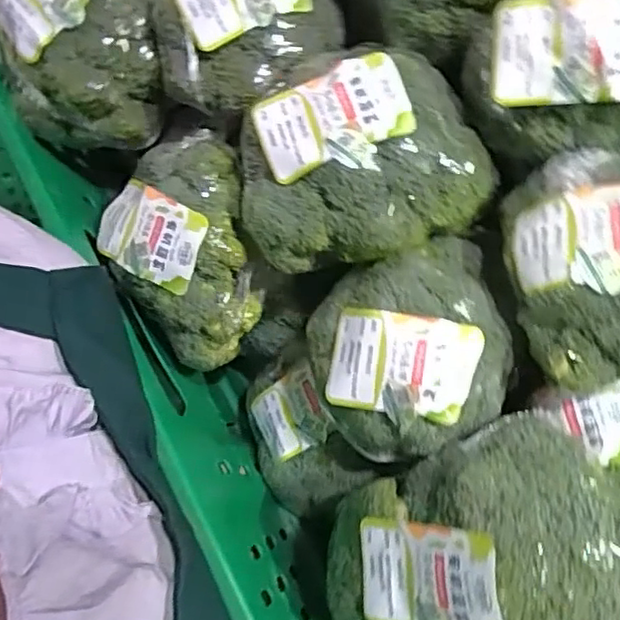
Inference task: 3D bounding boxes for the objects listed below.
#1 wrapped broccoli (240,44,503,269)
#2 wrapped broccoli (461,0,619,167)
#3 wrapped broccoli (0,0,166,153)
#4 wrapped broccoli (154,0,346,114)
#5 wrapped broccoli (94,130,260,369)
[{"bbox_3d":[0.028,-0.078,0.341,0.127,0.073,0.082,-7,56,-2],"label":"wrapped broccoli"},{"bbox_3d":[0.137,-0.129,0.332,0.105,0.065,0.081,15,58,12],"label":"wrapped broccoli"},{"bbox_3d":[-0.145,-0.166,0.405,0.114,0.101,0.085,-16,57,-9],"label":"wrapped broccoli"},{"bbox_3d":[-0.034,-0.172,0.382,0.115,0.060,0.088,-14,57,-7],"label":"wrapped broccoli"},{"bbox_3d":[-0.075,-0.032,0.382,0.083,0.087,0.103,-19,58,-11],"label":"wrapped broccoli"}]

